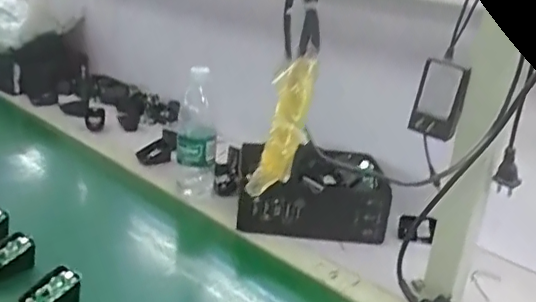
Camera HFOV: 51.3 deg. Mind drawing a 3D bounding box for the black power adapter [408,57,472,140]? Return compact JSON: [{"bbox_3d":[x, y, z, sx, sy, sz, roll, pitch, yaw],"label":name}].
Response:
[{"bbox_3d":[0.188,-0.054,0.611,0.051,0.085,0.023,14,23,21],"label":"black power adapter"}]

